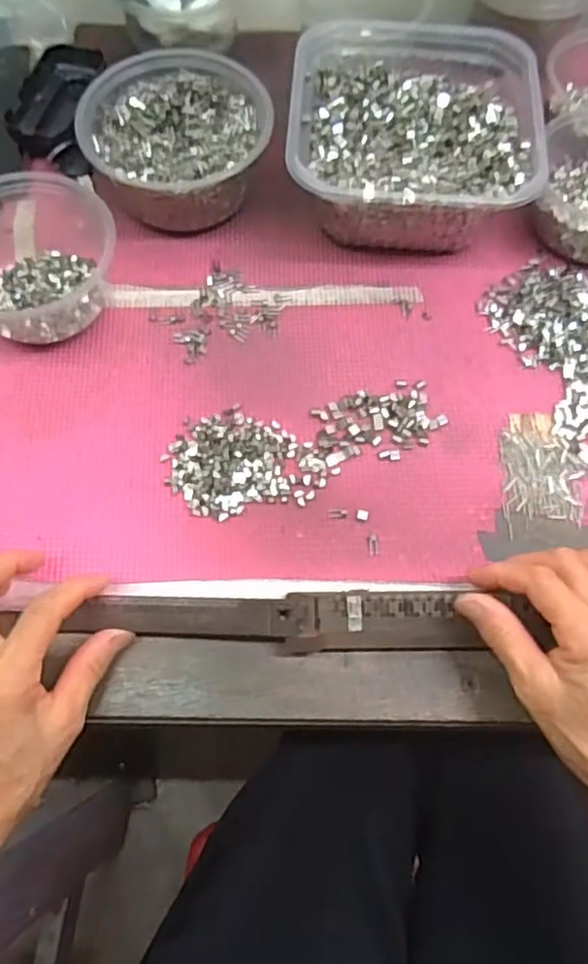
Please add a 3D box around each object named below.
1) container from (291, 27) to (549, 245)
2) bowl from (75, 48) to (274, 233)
[{"bbox_3d":[0.084,-0.254,0.495,0.172,0.074,0.175,4,67,1],"label":"container"},{"bbox_3d":[-0.085,-0.250,0.489,0.130,0.067,0.119,1,66,-1],"label":"bowl"}]

